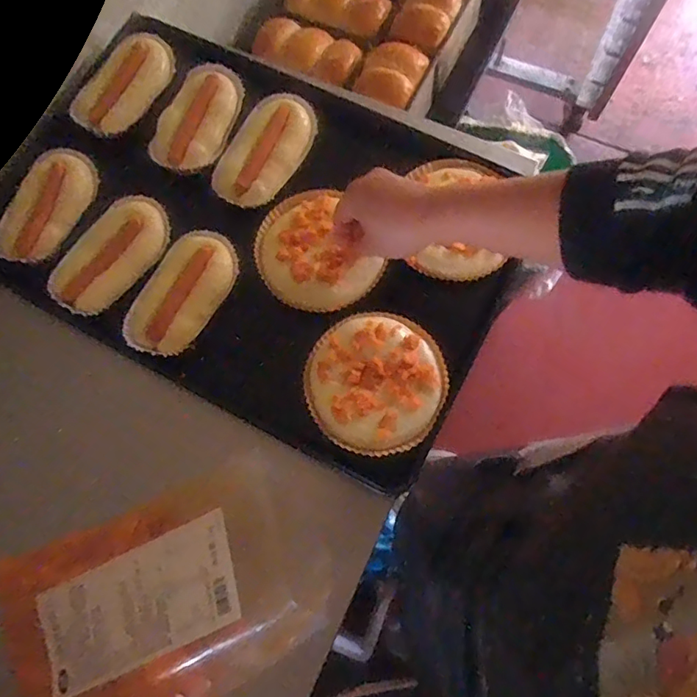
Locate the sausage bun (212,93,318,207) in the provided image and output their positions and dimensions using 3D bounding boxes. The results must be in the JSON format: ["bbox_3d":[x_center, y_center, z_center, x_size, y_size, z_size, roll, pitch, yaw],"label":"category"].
[{"bbox_3d":[-0.103,-0.247,0.661,0.089,0.026,0.157,27,77,9],"label":"sausage bun"}]

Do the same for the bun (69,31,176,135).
[{"bbox_3d":[-0.285,-0.339,0.691,0.062,0.033,0.151,35,78,10],"label":"bun"}]

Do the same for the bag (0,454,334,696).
[{"bbox_3d":[-0.187,0.231,0.490,0.280,0.100,0.207,-30,76,-7],"label":"bag"}]

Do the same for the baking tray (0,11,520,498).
[{"bbox_3d":[-0.103,-0.147,0.636,0.569,0.035,0.407,27,77,9],"label":"baking tray"}]

